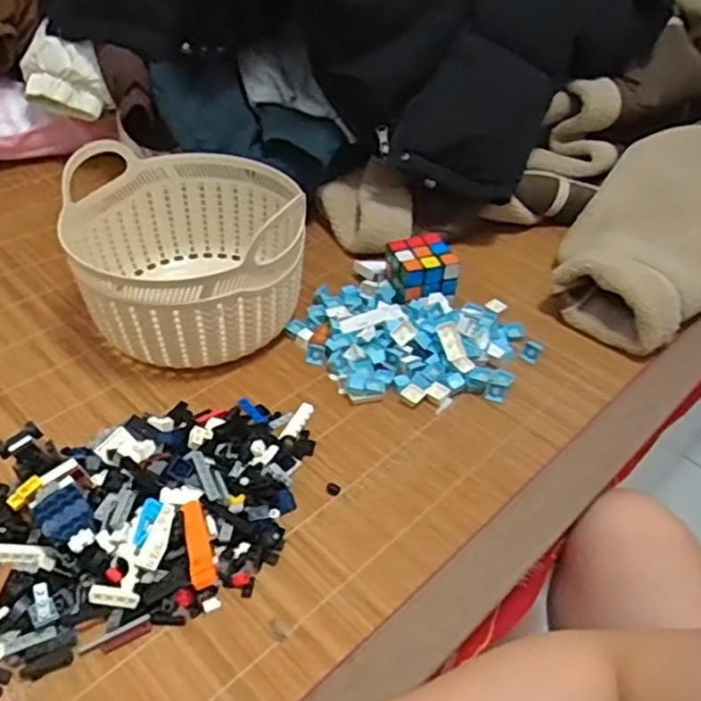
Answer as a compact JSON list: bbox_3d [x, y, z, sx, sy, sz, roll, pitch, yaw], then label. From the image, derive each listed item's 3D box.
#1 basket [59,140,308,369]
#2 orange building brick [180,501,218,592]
[{"bbox_3d":[-0.159,-0.093,0.675,0.218,0.140,0.227,-4,43,-8],"label":"basket"},{"bbox_3d":[-0.108,0.137,0.487,0.016,0.007,0.072,-10,44,-14],"label":"orange building brick"}]

